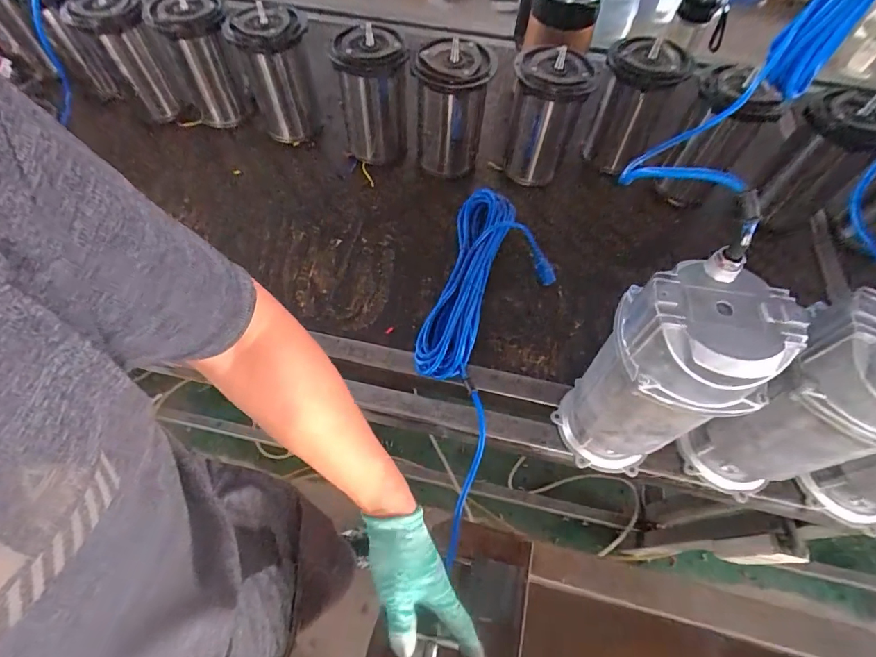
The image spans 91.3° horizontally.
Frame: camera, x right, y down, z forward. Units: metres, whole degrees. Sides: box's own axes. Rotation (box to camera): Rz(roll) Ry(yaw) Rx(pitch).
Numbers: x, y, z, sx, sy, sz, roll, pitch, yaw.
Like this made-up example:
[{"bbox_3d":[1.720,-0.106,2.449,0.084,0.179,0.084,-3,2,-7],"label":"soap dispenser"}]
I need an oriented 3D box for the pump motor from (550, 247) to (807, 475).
[{"bbox_3d":[0.228,0.060,0.473,0.120,0.290,0.121,10,60,4],"label":"pump motor"}]

